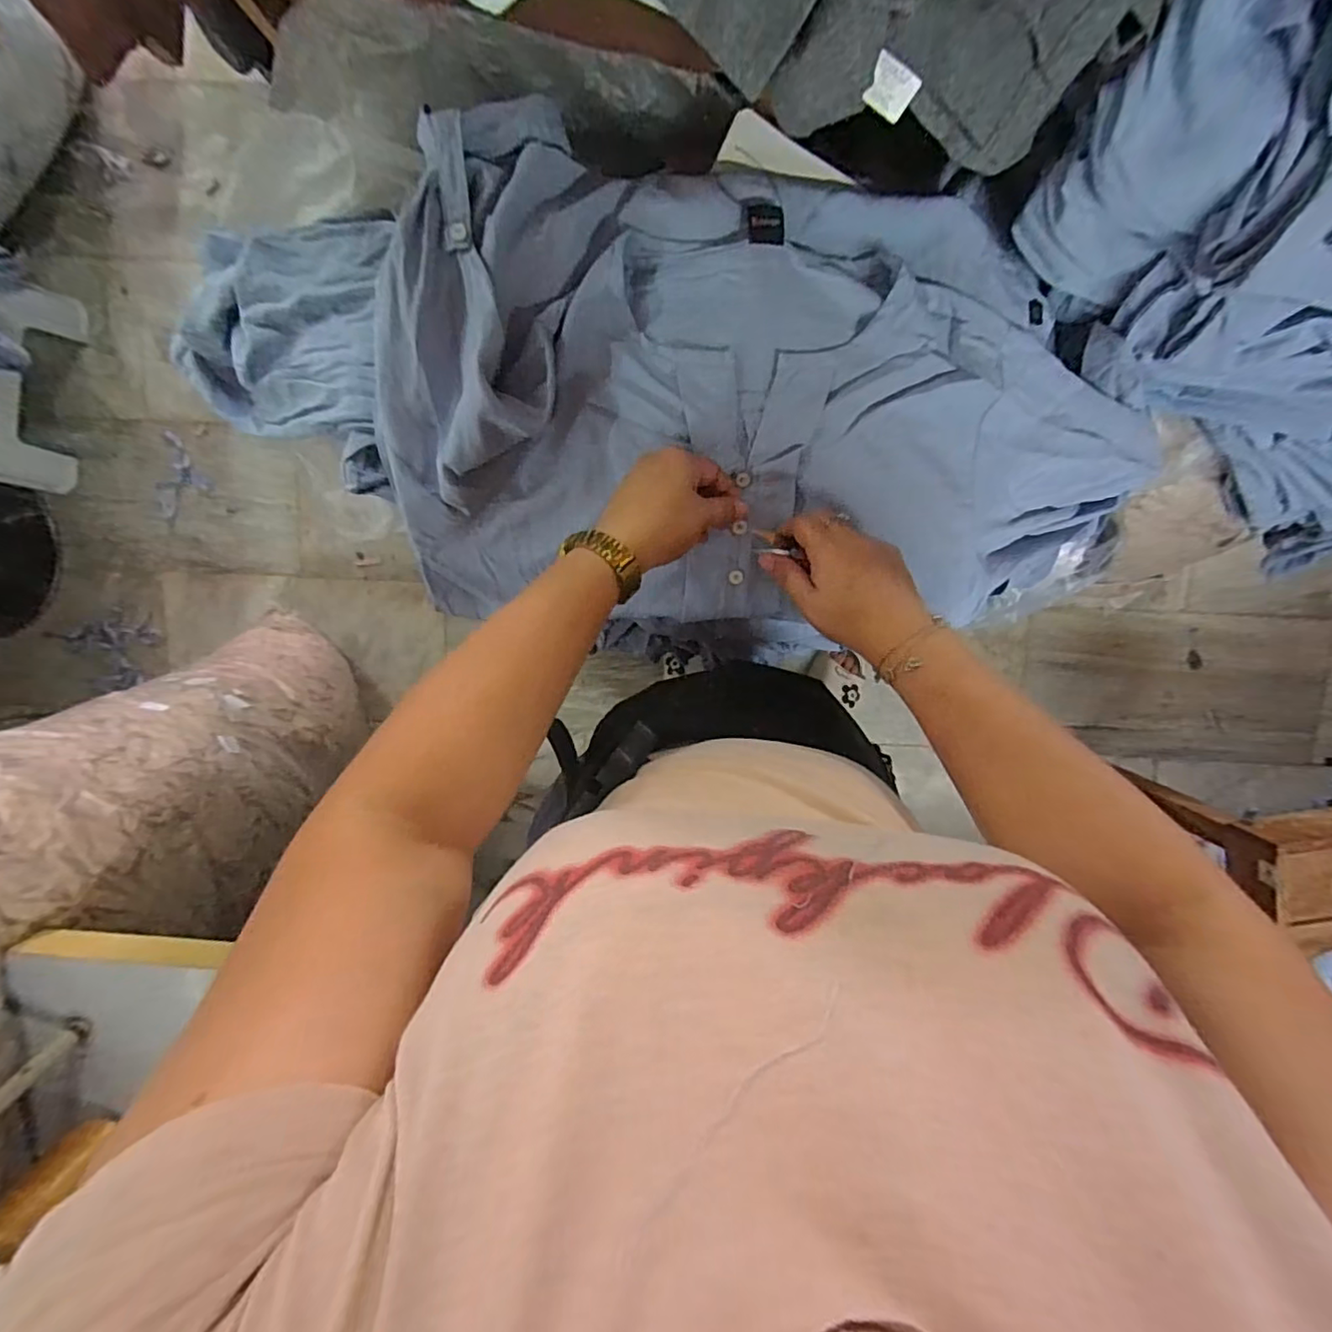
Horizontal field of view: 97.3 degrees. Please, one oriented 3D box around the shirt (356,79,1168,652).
[{"bbox_3d":[0.094,-0.189,0.451,0.572,0.129,0.327,4,99,1],"label":"shirt"}]

